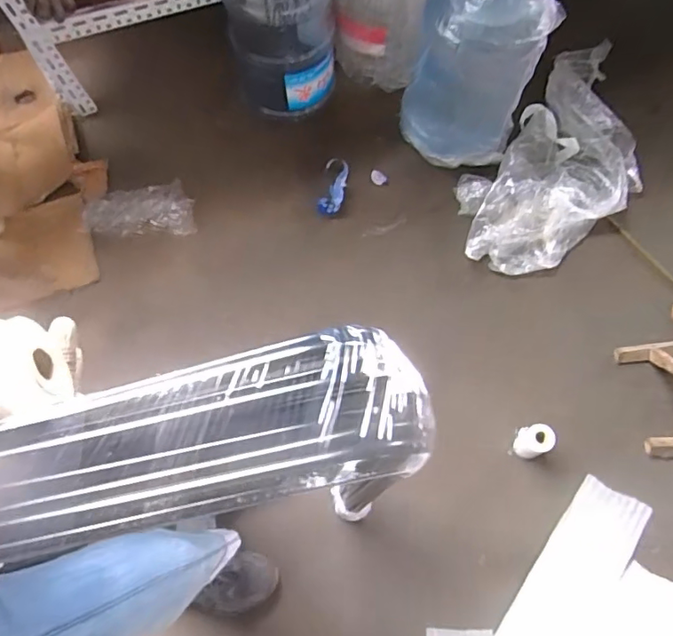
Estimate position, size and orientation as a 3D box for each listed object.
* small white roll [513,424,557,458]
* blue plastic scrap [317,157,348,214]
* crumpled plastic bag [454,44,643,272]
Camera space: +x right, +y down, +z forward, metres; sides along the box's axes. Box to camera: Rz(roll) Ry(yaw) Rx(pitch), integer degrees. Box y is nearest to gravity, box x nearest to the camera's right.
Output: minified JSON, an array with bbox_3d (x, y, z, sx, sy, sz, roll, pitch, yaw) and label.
[{"bbox_3d":[0.379,0.246,1.060,0.068,0.104,0.057,-11,67,-3],"label":"small white roll"},{"bbox_3d":[-0.008,-0.325,1.340,0.059,0.018,0.150,10,68,6],"label":"blue plastic scrap"},{"bbox_3d":[0.563,-0.395,1.315,0.336,0.084,0.728,34,72,15],"label":"crumpled plastic bag"}]

